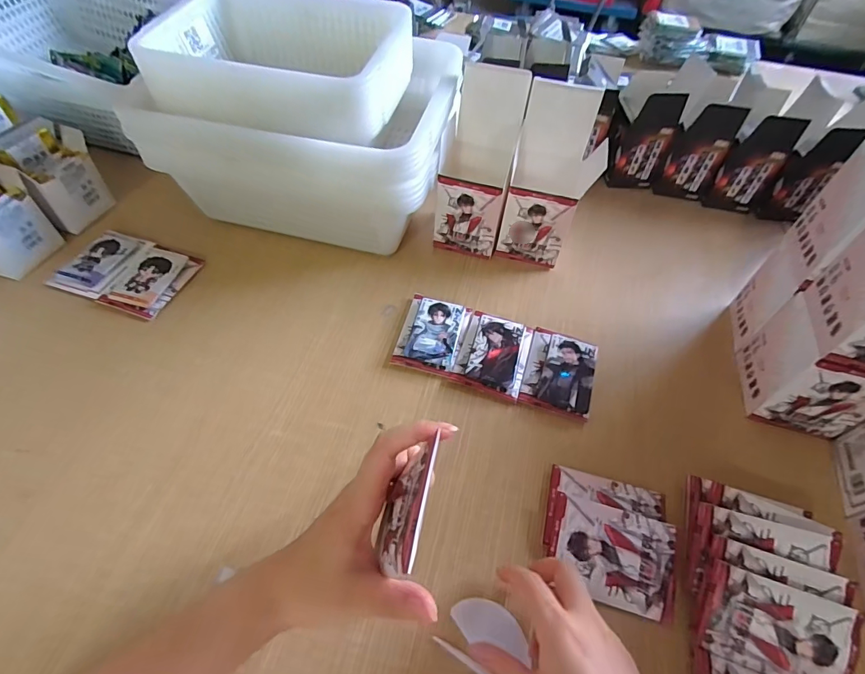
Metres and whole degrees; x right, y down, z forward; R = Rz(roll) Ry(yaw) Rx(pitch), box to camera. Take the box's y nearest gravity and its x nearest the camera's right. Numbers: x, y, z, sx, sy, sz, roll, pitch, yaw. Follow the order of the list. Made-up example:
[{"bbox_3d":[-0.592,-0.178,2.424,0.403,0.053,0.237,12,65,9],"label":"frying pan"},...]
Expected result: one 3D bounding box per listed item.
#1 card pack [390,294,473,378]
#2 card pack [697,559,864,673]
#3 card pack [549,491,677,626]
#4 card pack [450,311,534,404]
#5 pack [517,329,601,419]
[{"bbox_3d":[0.000,-0.003,0.500,0.070,0.022,0.095,15,53,6],"label":"card pack"},{"bbox_3d":[0.253,0.215,0.324,0.095,0.007,0.064,18,87,11],"label":"card pack"},{"bbox_3d":[0.146,0.177,0.360,0.097,0.007,0.071,15,68,10],"label":"card pack"},{"bbox_3d":[0.069,0.017,0.486,0.070,0.020,0.098,17,54,8],"label":"card pack"},{"bbox_3d":[0.138,0.034,0.478,0.070,0.022,0.099,17,54,8],"label":"pack"}]

